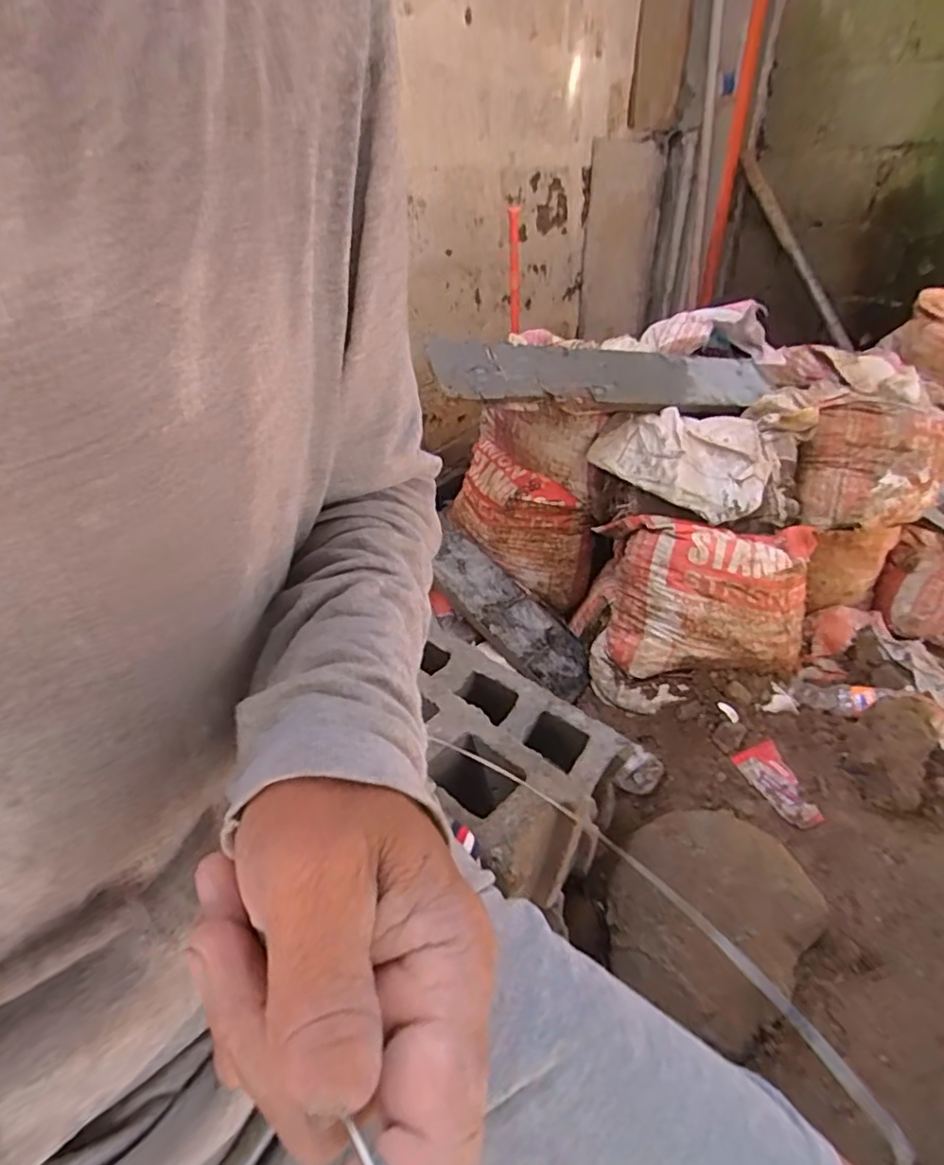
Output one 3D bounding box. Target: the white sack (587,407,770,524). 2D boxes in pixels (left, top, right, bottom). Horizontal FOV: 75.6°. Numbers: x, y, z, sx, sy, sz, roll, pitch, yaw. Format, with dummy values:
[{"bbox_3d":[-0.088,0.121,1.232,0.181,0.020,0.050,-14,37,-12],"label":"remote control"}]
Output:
[{"bbox_3d":[0.394,-0.235,1.099,0.238,0.090,0.301,-41,68,-18],"label":"white sack"}]

